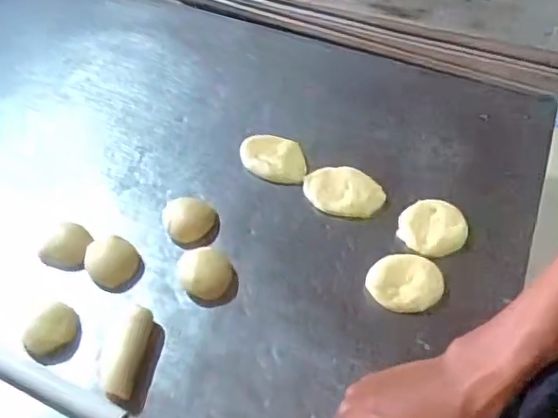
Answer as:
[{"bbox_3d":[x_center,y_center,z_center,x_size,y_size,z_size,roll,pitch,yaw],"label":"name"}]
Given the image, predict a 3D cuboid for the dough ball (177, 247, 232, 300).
[{"bbox_3d":[-0.077,0.065,0.600,0.056,0.029,0.055,1,52,-2],"label":"dough ball"}]

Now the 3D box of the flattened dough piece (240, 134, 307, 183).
[{"bbox_3d":[-0.006,-0.065,0.707,0.089,0.011,0.058,21,54,13],"label":"flattened dough piece"}]

